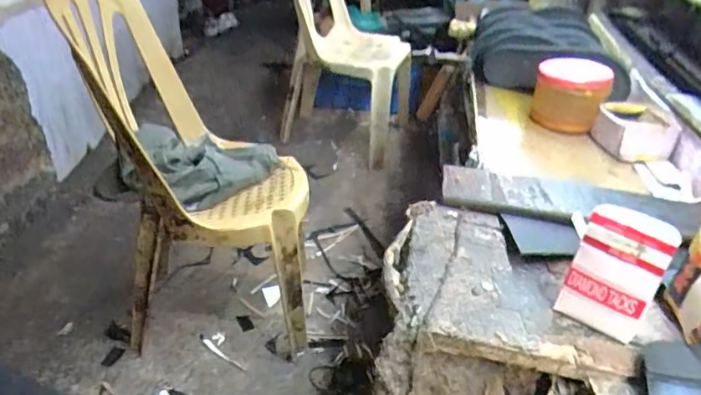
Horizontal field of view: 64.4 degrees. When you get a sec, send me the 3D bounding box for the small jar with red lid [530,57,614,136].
[{"bbox_3d":[0.375,-0.174,0.956,0.120,0.103,0.097,14,33,17],"label":"small jar with red lid"}]

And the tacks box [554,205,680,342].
[{"bbox_3d":[0.248,0.067,0.521,0.075,0.114,0.027,23,36,29],"label":"tacks box"}]

